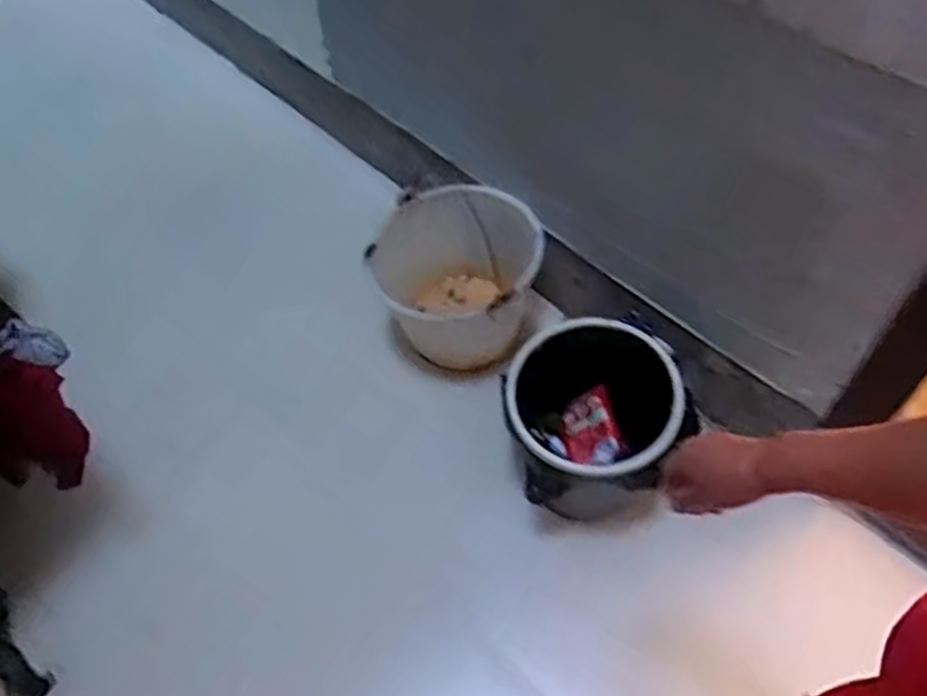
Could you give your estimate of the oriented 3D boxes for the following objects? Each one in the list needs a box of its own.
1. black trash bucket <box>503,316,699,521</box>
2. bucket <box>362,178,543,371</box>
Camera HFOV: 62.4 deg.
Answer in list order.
[{"bbox_3d":[0.212,0.122,1.265,0.261,0.228,0.256,-2,57,3],"label":"black trash bucket"},{"bbox_3d":[-0.013,-0.116,1.534,0.320,0.278,0.299,-2,57,3],"label":"bucket"}]

